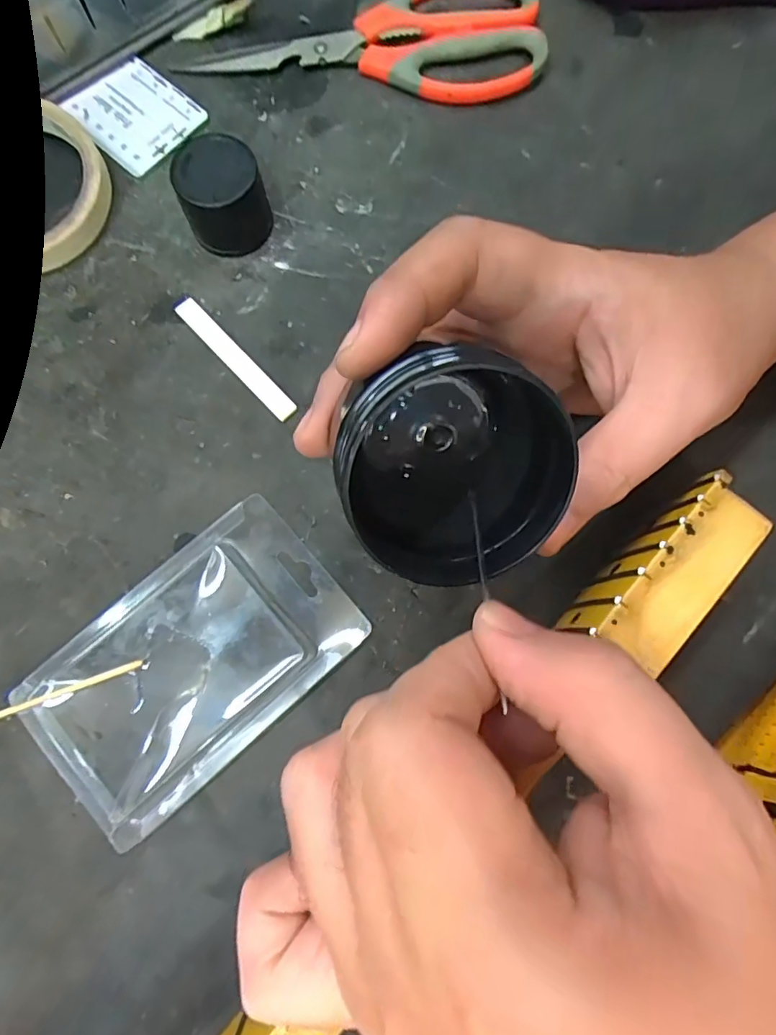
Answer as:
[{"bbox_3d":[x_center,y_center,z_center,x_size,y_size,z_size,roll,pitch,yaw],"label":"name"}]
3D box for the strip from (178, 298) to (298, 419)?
[{"bbox_3d":[-0.076,-0.079,0.256,0.011,0.004,0.082,-43,82,-8],"label":"strip"}]

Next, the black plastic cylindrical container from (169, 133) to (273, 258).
[{"bbox_3d":[-0.081,-0.158,0.256,0.040,0.034,0.037,0,79,0],"label":"black plastic cylindrical container"}]

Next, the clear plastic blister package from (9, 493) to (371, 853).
[{"bbox_3d":[-0.084,0.063,0.222,0.136,0.018,0.085,-41,82,-8],"label":"clear plastic blister package"}]

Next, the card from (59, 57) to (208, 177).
[{"bbox_3d":[-0.140,-0.223,0.284,0.063,0.004,0.053,42,82,7],"label":"card"}]

